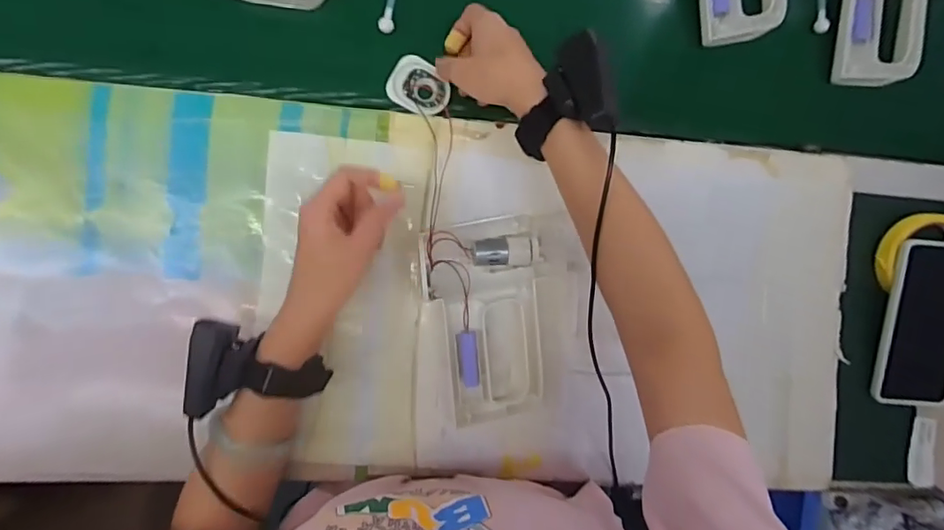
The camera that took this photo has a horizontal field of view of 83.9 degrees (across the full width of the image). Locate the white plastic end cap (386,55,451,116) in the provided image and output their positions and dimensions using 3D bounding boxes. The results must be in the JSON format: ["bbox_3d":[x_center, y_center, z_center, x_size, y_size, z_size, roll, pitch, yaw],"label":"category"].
[{"bbox_3d":[-0.050,-0.173,0.511,0.060,0.012,0.048,33,86,-4],"label":"white plastic end cap"}]

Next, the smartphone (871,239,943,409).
[{"bbox_3d":[0.457,0.060,0.529,0.085,0.016,0.167,9,95,-3],"label":"smartphone"}]

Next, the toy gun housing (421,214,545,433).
[{"bbox_3d":[0.017,0.049,0.476,0.106,0.041,0.175,-8,87,-5],"label":"toy gun housing"}]

